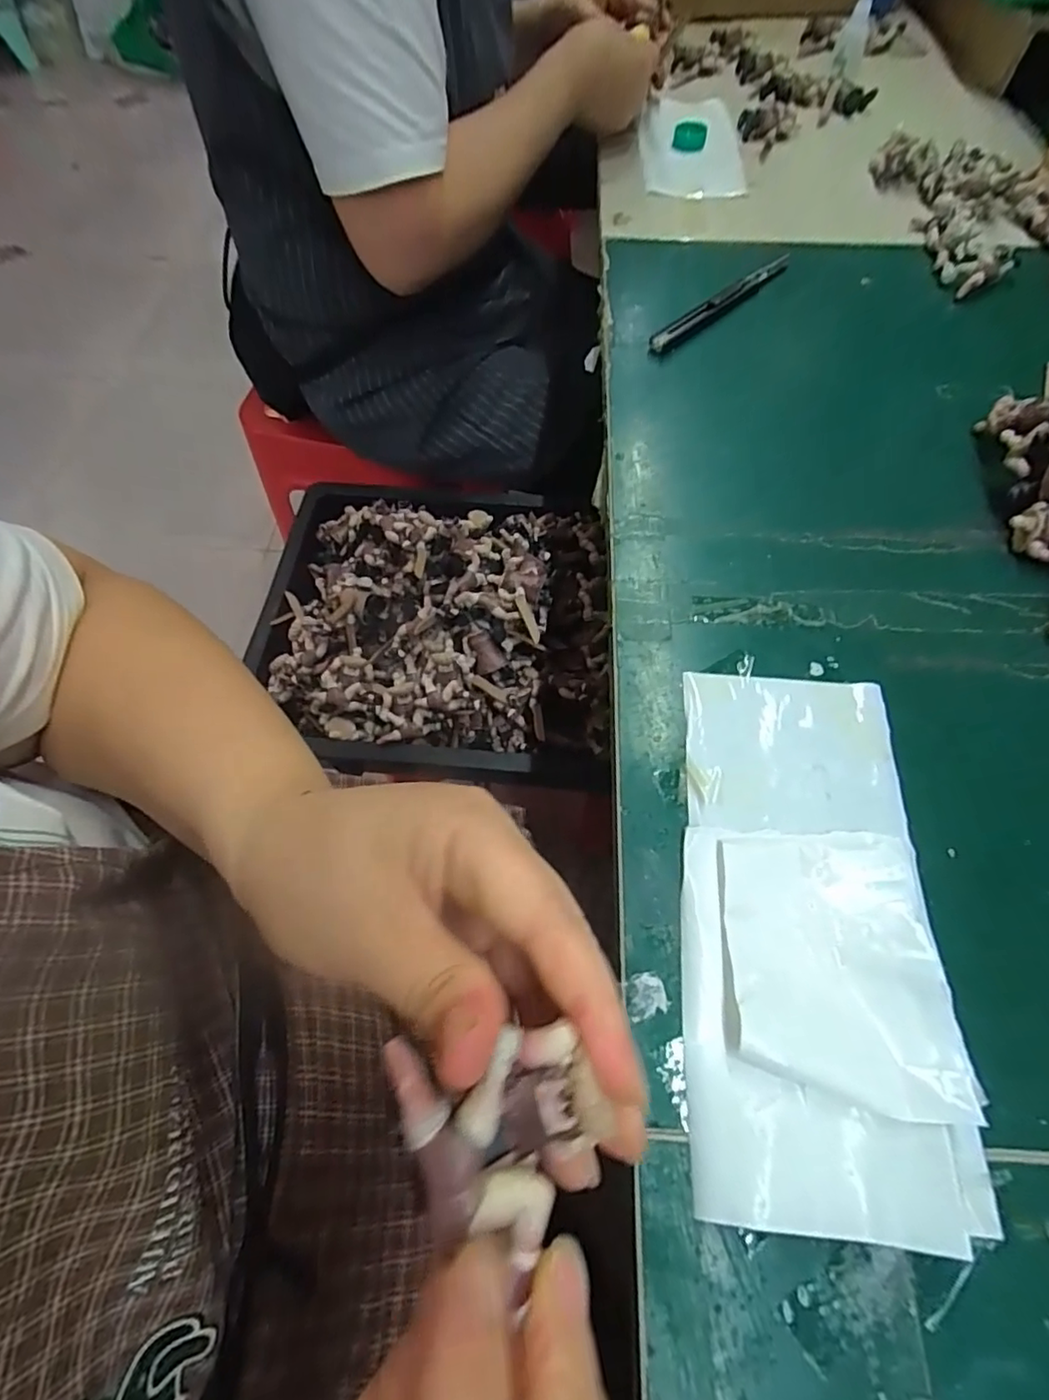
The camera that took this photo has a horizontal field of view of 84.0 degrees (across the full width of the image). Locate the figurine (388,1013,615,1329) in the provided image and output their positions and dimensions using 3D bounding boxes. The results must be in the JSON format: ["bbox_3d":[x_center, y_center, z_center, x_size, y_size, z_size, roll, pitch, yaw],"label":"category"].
[{"bbox_3d":[-0.003,0.099,0.134,0.040,0.028,0.049,-19,64,-9],"label":"figurine"}]

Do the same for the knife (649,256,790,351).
[{"bbox_3d":[0.156,-0.311,0.455,0.164,0.006,0.016,-40,69,-18],"label":"knife"}]

